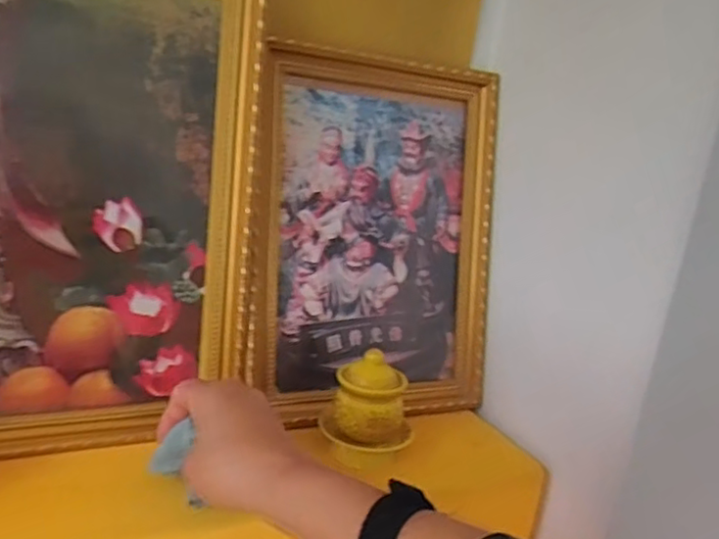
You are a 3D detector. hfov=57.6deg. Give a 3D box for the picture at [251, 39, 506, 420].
[{"bbox_3d":[0.023,-0.029,0.630,0.262,0.340,0.024,-1,7,-29],"label":"picture"}]

